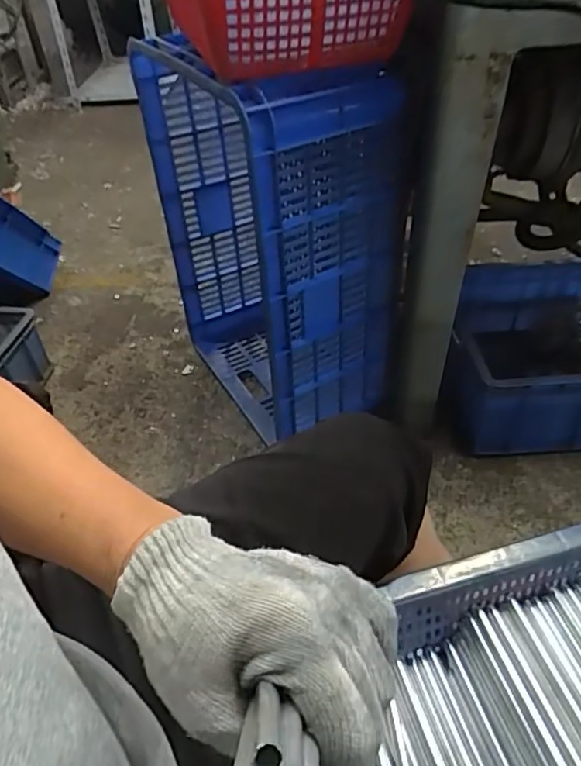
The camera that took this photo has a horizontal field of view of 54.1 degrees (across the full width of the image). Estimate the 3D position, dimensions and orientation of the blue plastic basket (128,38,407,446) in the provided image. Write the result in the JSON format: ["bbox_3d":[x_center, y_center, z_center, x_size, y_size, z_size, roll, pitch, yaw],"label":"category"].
[{"bbox_3d":[-0.047,-0.219,0.969,0.210,0.617,0.453,-25,48,-21],"label":"blue plastic basket"}]

